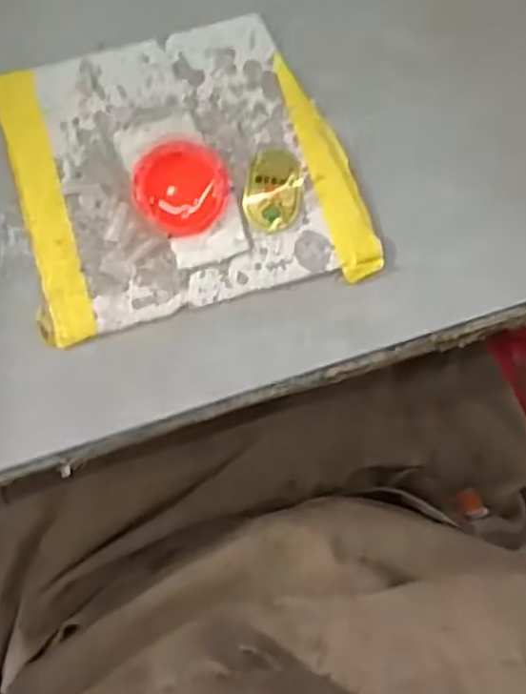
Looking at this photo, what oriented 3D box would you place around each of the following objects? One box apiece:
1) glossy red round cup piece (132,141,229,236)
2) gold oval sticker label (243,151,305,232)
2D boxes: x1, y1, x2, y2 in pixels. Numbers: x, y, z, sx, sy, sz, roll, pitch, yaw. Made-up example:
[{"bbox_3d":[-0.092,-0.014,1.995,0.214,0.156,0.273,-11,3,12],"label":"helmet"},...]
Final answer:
[{"bbox_3d":[-0.027,-0.053,0.241,0.030,0.007,0.029,-1,98,-5],"label":"glossy red round cup piece"},{"bbox_3d":[0.004,-0.053,0.246,0.019,0.004,0.027,5,92,-5],"label":"gold oval sticker label"}]

